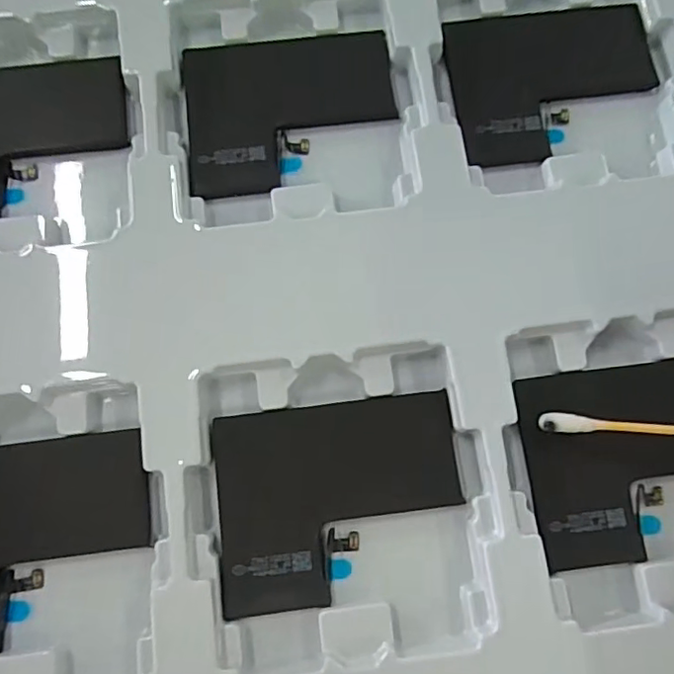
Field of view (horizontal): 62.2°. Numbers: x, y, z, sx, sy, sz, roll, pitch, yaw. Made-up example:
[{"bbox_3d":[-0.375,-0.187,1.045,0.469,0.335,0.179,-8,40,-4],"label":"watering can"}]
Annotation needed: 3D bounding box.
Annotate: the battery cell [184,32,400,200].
[{"bbox_3d":[-0.017,-0.083,0.207,0.076,0.006,0.062,-6,79,-2],"label":"battery cell"}]

